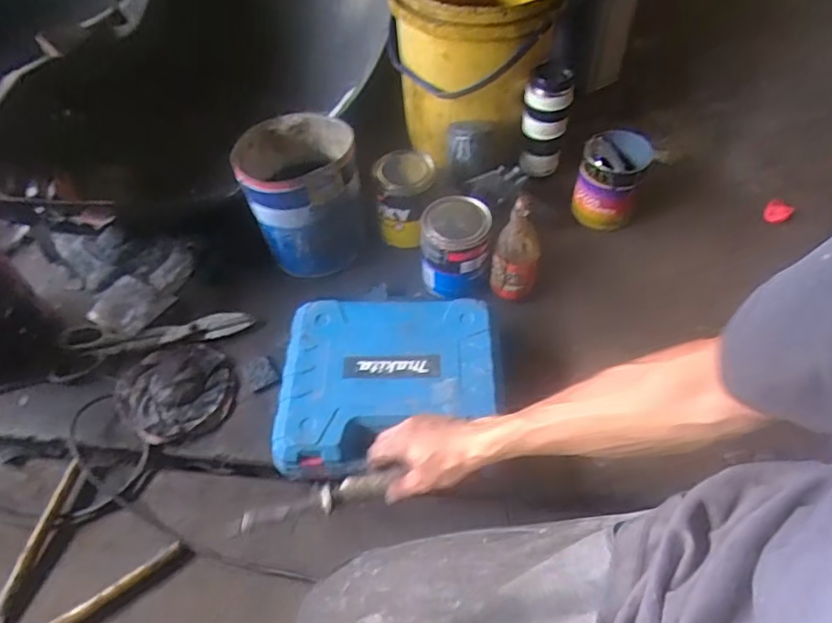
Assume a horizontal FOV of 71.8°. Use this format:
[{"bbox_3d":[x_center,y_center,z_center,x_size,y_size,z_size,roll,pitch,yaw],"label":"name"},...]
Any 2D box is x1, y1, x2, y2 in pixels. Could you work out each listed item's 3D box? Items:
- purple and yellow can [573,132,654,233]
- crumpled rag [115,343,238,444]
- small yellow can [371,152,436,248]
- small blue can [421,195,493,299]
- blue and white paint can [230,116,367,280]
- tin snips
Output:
[{"bbox_3d":[0.313,-0.217,0.930,0.097,0.136,0.104,0,53,1],"label":"purple and yellow can"},{"bbox_3d":[-0.331,0.105,0.796,0.146,0.022,0.149,-28,59,-16],"label":"crumpled rag"},{"bbox_3d":[-0.017,-0.184,0.936,0.096,0.124,0.098,0,55,2],"label":"small yellow can"},{"bbox_3d":[0.058,-0.098,0.872,0.098,0.125,0.104,-1,55,2],"label":"small blue can"},{"bbox_3d":[-0.171,-0.176,0.889,0.168,0.182,0.155,-11,55,-5],"label":"blue and white paint can"},{"bbox_3d":[-0.383,0.031,0.842,0.279,0.013,0.088,-15,56,-8],"label":"tin snips"}]

